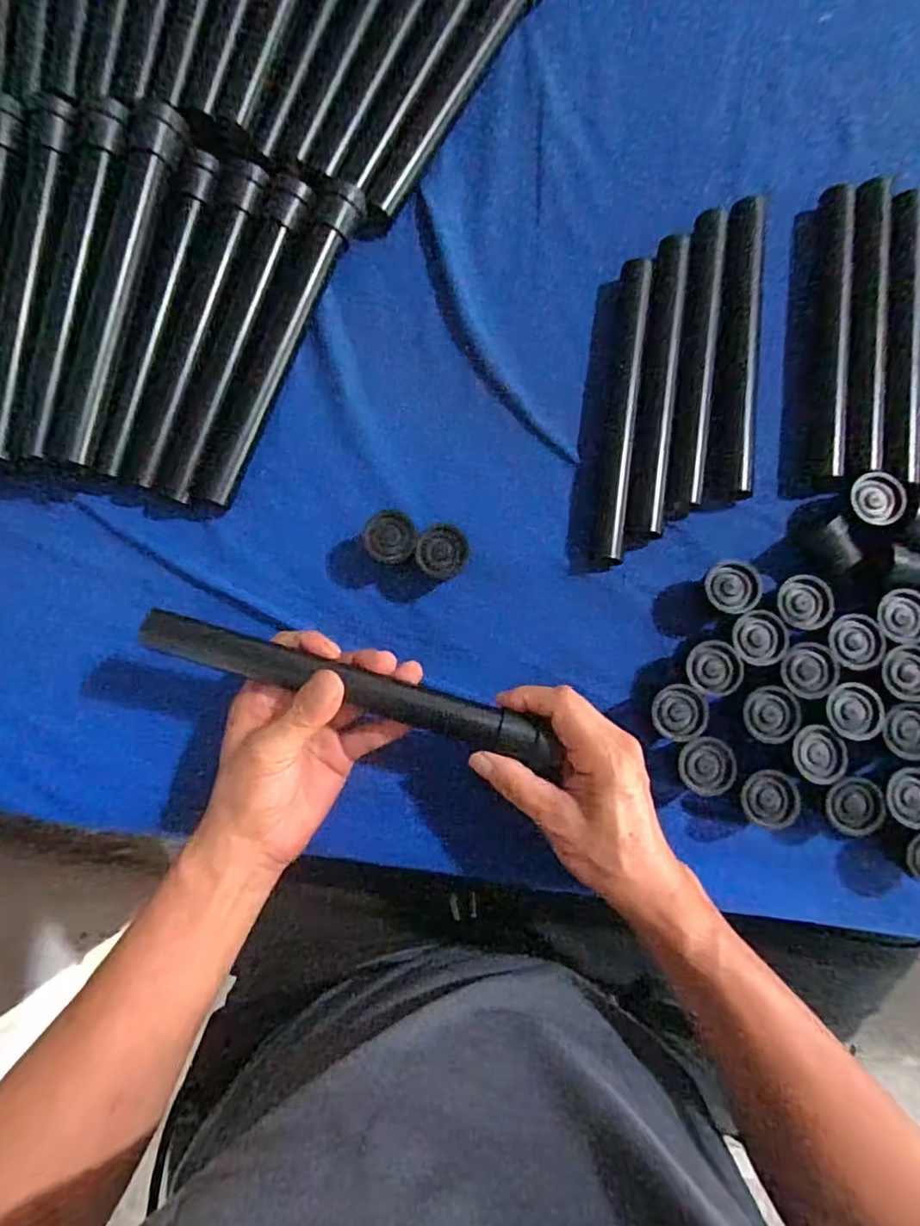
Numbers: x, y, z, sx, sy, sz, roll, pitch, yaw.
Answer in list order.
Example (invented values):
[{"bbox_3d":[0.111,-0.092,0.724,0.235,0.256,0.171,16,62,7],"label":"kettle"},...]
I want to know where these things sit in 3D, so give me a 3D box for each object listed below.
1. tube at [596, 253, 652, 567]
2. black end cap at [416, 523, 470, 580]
[{"bbox_3d":[0.114,-0.144,0.423,0.018,0.019,0.219,7,83,2],"label":"tube"},{"bbox_3d":[-0.012,-0.041,0.416,0.032,0.035,0.035,0,83,1],"label":"black end cap"}]

